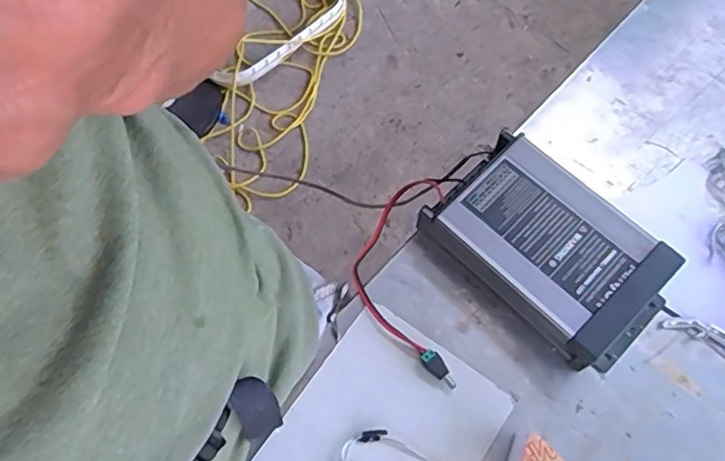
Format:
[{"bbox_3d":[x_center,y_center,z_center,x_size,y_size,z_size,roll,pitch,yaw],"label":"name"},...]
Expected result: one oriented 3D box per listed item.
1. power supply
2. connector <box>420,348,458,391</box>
[{"bbox_3d":[0.153,0.017,0.483,0.108,0.052,0.185,-42,73,-17],"label":"power supply"},{"bbox_3d":[0.060,0.109,0.460,0.012,0.012,0.035,-34,71,-14],"label":"connector"}]

